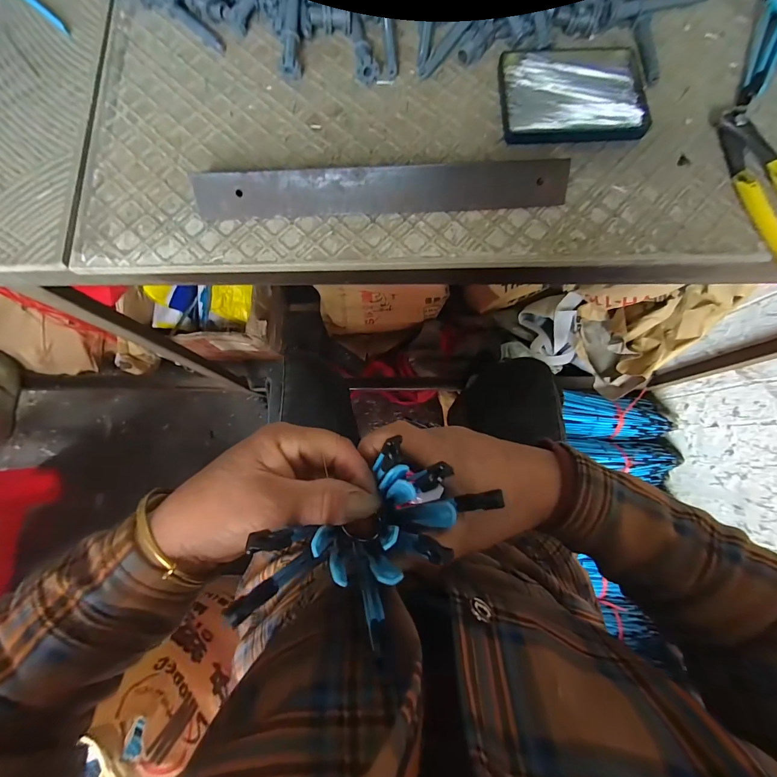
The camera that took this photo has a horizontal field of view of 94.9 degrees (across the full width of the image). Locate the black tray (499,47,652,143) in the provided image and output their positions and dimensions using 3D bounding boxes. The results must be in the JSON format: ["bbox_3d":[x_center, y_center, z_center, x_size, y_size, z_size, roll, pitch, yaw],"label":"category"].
[{"bbox_3d":[0.171,-0.278,0.333,0.127,0.012,0.098,-1,80,-1],"label":"black tray"}]

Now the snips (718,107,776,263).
[{"bbox_3d":[0.333,-0.171,0.308,0.043,0.017,0.161,-12,80,-3],"label":"snips"}]

